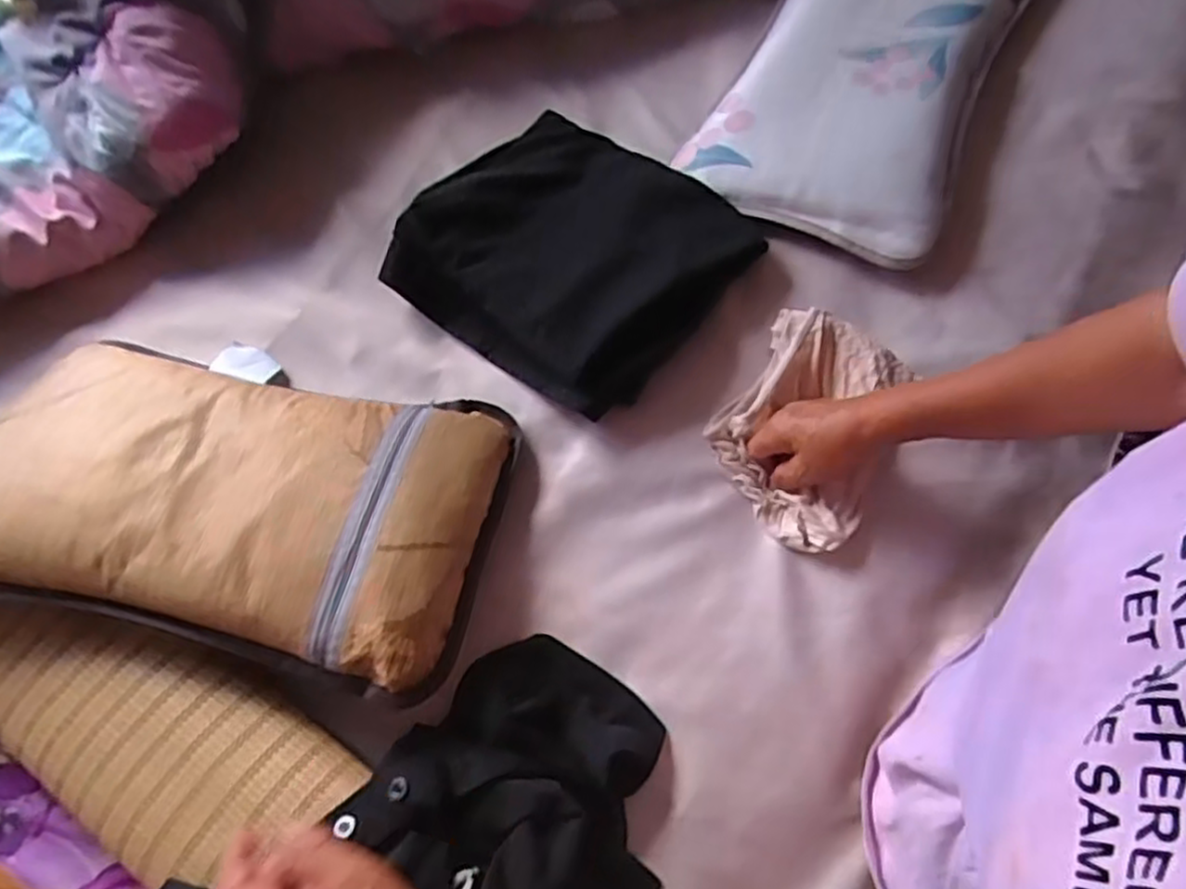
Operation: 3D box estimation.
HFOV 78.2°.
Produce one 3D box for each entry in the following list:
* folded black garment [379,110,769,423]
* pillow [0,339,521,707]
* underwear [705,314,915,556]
[{"bbox_3d":[-0.018,-0.182,0.670,0.277,0.060,0.261,34,73,15],"label":"folded black garment"},{"bbox_3d":[-0.286,0.037,0.578,0.419,0.090,0.254,12,56,6],"label":"pillow"},{"bbox_3d":[0.178,-0.017,0.605,0.134,0.029,0.190,30,72,14],"label":"underwear"}]

